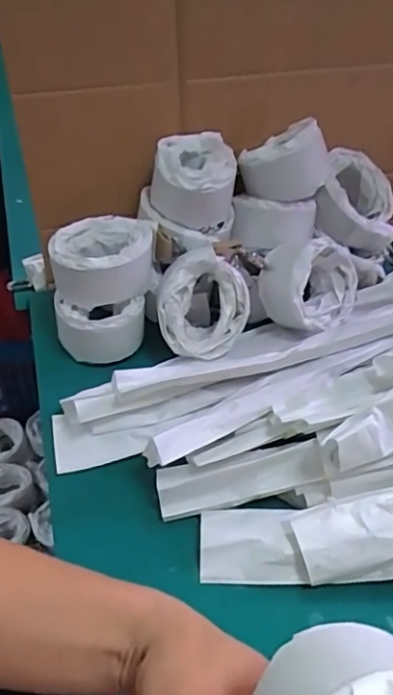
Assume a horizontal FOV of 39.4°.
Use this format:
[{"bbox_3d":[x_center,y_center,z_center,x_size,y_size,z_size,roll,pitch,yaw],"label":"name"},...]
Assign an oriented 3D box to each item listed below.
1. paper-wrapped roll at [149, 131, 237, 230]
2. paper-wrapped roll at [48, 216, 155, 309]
[{"bbox_3d":[-0.003,-0.164,0.549,0.080,0.065,0.093,4,47,-1],"label":"paper-wrapped roll"},{"bbox_3d":[-0.089,-0.087,0.533,0.093,0.052,0.085,2,47,-2],"label":"paper-wrapped roll"}]

